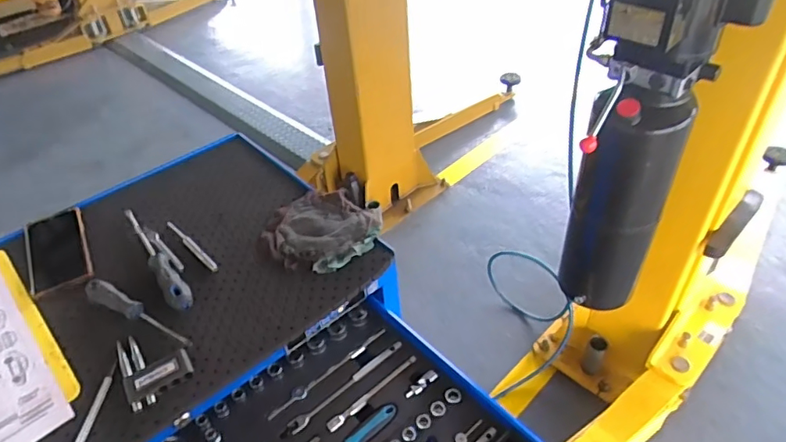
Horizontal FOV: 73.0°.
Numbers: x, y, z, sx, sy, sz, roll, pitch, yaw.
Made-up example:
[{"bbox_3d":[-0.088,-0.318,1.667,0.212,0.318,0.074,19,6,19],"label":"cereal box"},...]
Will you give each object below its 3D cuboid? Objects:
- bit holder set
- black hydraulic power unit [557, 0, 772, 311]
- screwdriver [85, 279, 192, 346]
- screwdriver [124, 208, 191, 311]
[{"bbox_3d":[-0.290,0.171,0.642,0.073,0.012,0.106,-26,45,-22],"label":"bit holder set"},{"bbox_3d":[0.464,-0.133,0.996,0.211,0.759,0.191,21,47,27],"label":"black hydraulic power unit"},{"bbox_3d":[-0.333,0.117,0.696,0.180,0.028,0.027,15,45,22],"label":"screwdriver"},{"bbox_3d":[-0.352,0.047,0.771,0.031,0.025,0.254,-31,47,-26],"label":"screwdriver"}]

